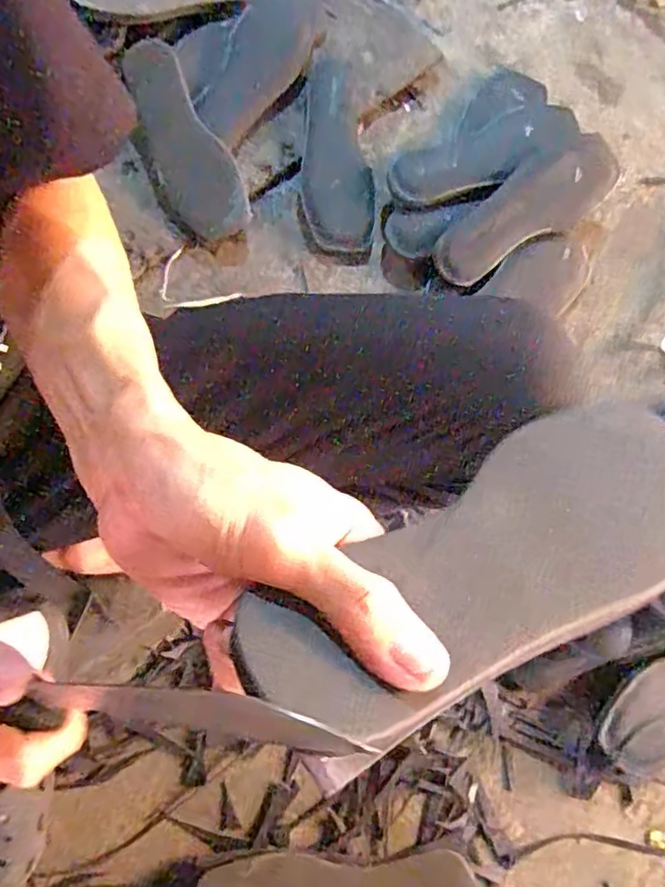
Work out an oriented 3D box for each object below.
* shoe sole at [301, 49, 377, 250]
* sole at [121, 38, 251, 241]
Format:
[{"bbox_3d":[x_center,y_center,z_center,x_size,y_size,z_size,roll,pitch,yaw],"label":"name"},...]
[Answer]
[{"bbox_3d":[0.004,-0.355,0.739,0.082,0.017,0.248,-2,78,-2],"label":"shoe sole"},{"bbox_3d":[-0.174,-0.350,0.711,0.081,0.035,0.226,-27,97,-7],"label":"sole"}]

